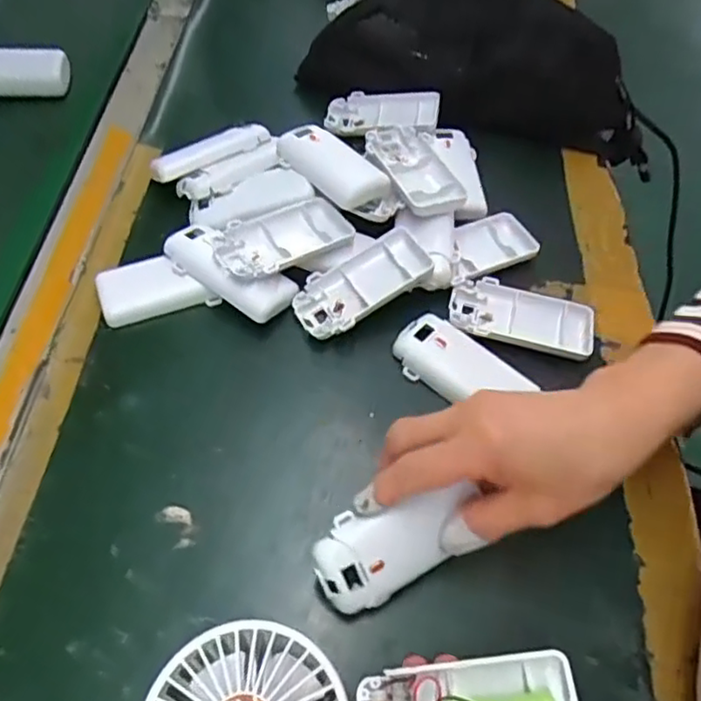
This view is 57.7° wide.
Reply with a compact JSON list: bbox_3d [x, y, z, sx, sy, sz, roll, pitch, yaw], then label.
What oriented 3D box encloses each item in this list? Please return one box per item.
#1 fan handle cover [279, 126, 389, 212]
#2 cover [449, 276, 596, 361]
[{"bbox_3d":[-0.017,-0.135,0.466,0.040,0.017,0.088,-37,64,-23],"label":"fan handle cover"},{"bbox_3d":[0.115,-0.021,0.426,0.094,0.016,0.049,14,56,8],"label":"cover"}]

